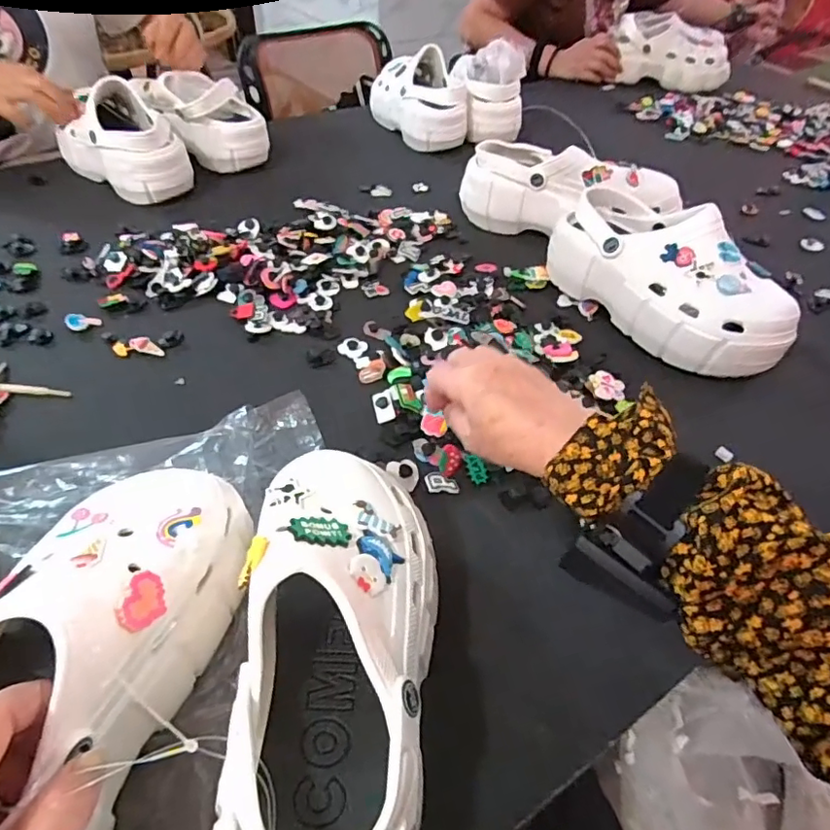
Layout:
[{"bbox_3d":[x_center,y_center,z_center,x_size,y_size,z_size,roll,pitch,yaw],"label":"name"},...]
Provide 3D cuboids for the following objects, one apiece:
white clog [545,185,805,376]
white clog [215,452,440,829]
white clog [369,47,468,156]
[{"bbox_3d":[0.254,-0.139,0.558,0.109,0.098,0.243,-21,51,-21],"label":"white clog"},{"bbox_3d":[-0.038,0.120,0.284,0.096,0.098,0.220,2,46,-1],"label":"white clog"},{"bbox_3d":[0.006,-0.533,0.932,0.114,0.118,0.214,-18,50,-19],"label":"white clog"}]

